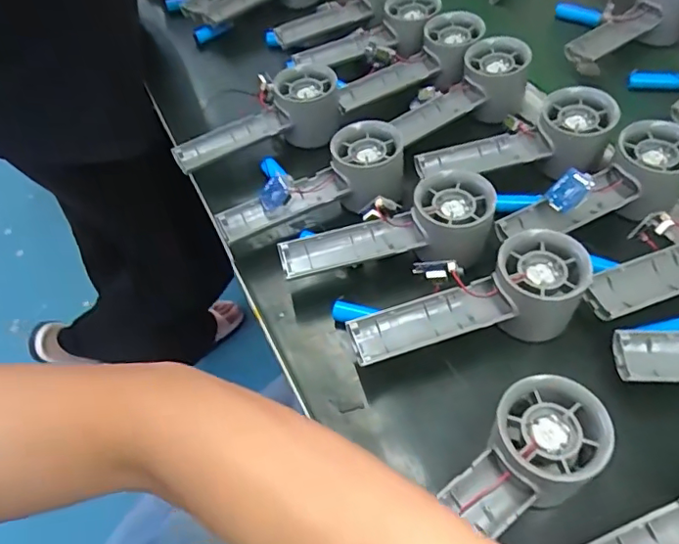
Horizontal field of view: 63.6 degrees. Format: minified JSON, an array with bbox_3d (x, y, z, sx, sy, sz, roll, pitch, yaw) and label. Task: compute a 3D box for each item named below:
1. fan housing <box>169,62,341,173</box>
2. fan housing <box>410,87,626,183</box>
[{"bbox_3d":[-0.075,-0.134,0.502,0.159,0.055,0.045,-25,55,-13],"label":"fan housing"},{"bbox_3d":[0.145,-0.103,0.457,0.160,0.046,0.057,-14,52,11],"label":"fan housing"}]

